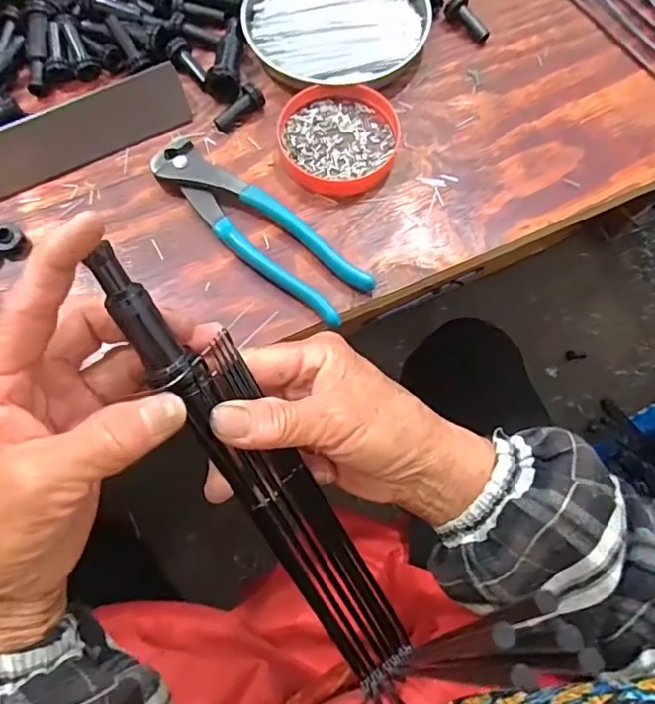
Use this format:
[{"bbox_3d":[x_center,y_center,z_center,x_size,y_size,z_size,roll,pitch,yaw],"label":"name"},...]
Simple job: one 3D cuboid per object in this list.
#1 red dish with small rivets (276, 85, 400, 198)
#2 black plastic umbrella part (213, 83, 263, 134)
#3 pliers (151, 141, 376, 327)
[{"bbox_3d":[0.007,-0.141,0.371,0.077,0.012,0.074,0,70,0],"label":"red dish with small rivets"},{"bbox_3d":[-0.060,-0.165,0.382,0.037,0.014,0.013,-40,78,4],"label":"black plastic umbrella part"},{"bbox_3d":[-0.046,-0.078,0.353,0.160,0.016,0.040,39,75,13],"label":"pliers"}]

